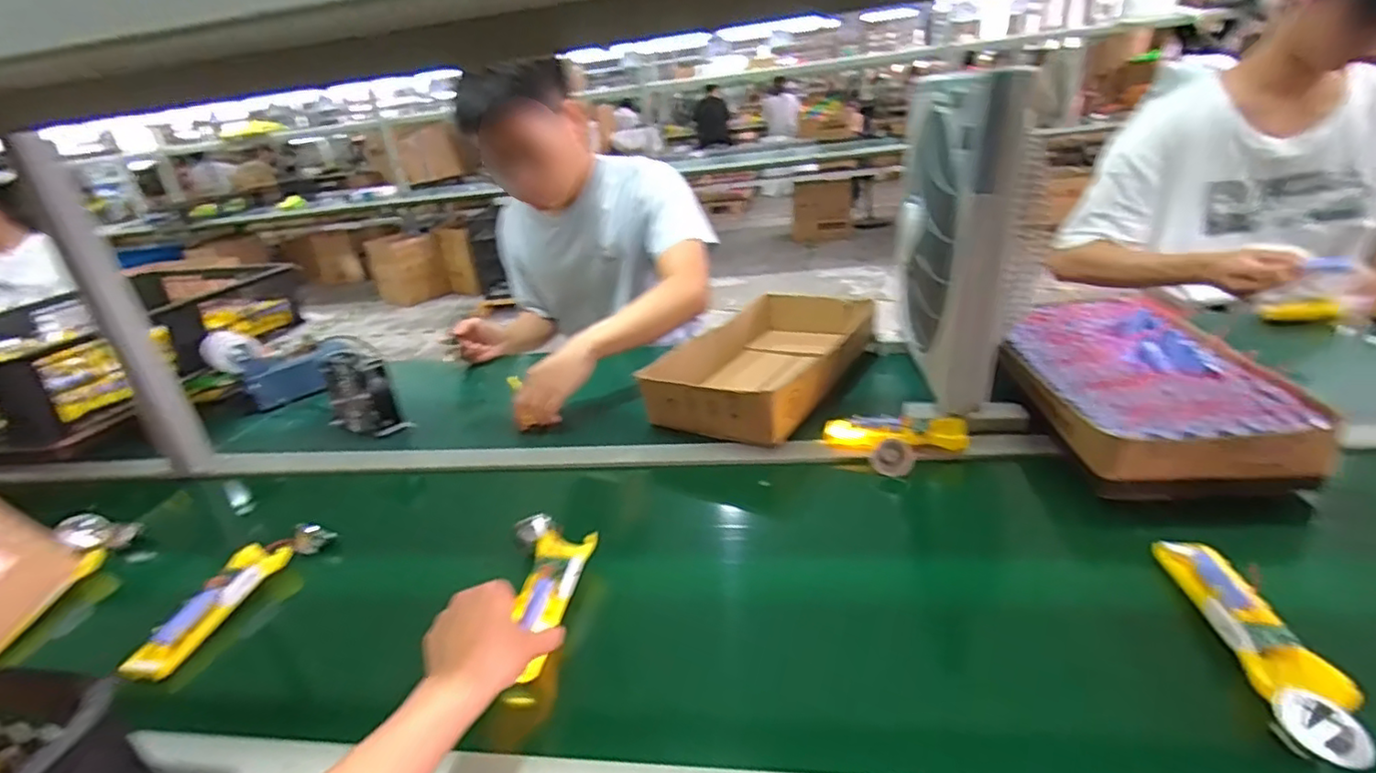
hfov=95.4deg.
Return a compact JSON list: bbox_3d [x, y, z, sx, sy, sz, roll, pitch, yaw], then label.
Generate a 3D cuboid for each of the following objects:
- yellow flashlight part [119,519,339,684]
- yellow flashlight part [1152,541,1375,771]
[{"bbox_3d":[-0.499,0.222,0.685,0.056,0.032,0.221,2,27,18],"label":"yellow flashlight part"},{"bbox_3d":[0.441,0.190,0.484,0.057,0.028,0.209,0,26,14],"label":"yellow flashlight part"}]

